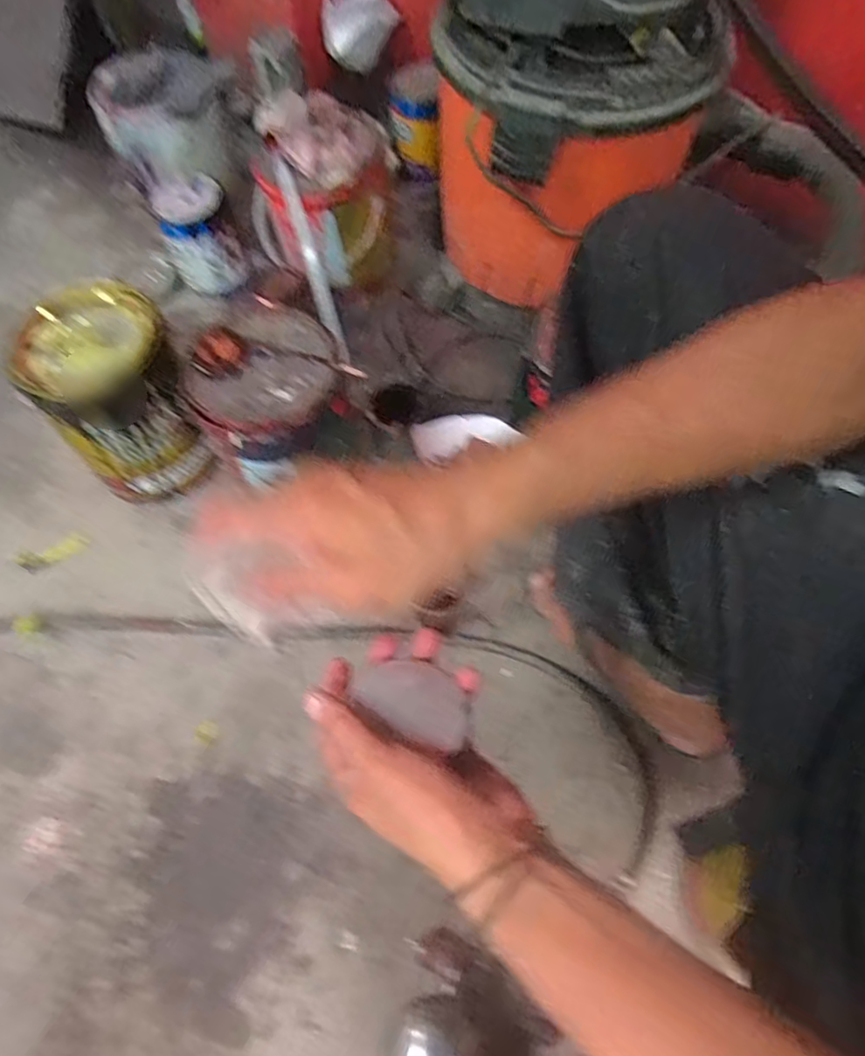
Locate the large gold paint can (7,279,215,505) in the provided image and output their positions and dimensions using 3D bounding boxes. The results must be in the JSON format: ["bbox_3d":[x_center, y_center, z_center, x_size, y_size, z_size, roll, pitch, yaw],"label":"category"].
[{"bbox_3d":[-0.367,-0.156,0.792,0.157,0.196,0.168,-27,66,-11],"label":"large gold paint can"}]

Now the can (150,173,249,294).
[{"bbox_3d":[-0.338,-0.422,0.974,0.096,0.132,0.098,0,63,0],"label":"can"}]

